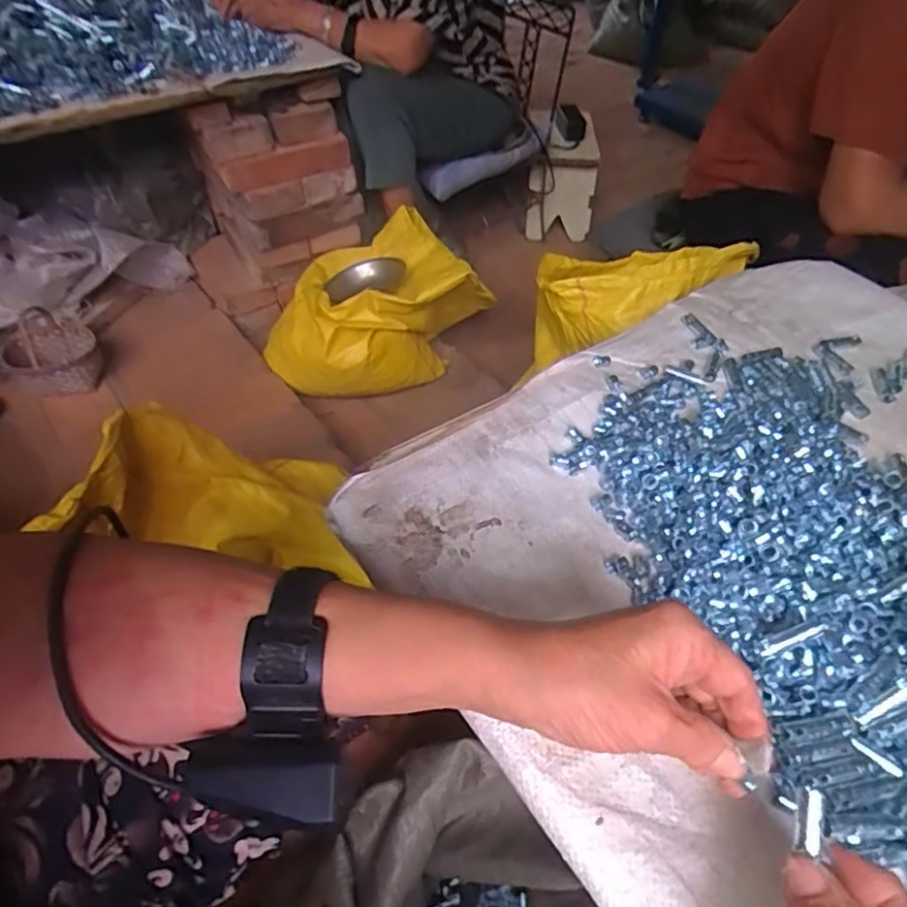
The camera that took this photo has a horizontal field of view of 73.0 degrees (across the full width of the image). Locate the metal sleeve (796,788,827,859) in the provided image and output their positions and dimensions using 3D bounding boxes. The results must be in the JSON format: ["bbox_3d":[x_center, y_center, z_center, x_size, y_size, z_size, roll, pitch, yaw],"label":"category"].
[{"bbox_3d":[0.154,0.158,0.263,0.010,0.005,0.025,11,71,10],"label":"metal sleeve"}]

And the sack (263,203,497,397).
[{"bbox_3d":[-0.155,-0.285,1.214,0.439,0.215,0.280,-19,52,-15],"label":"sack"}]

